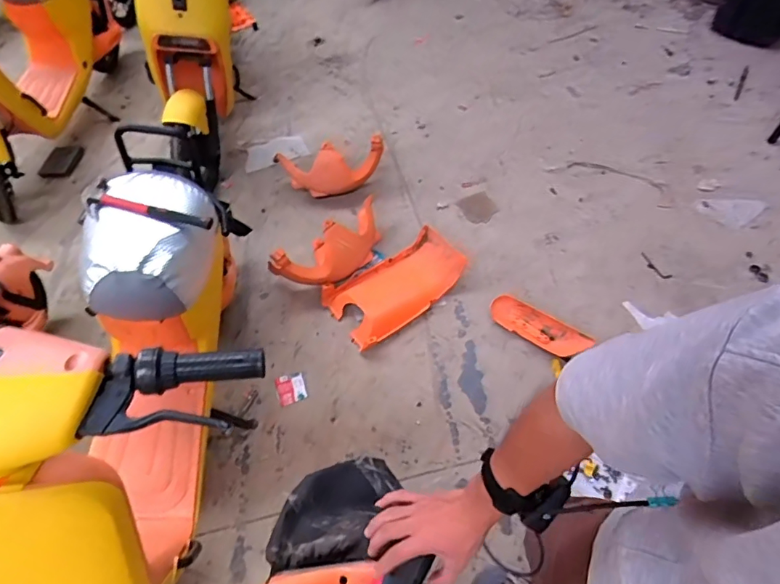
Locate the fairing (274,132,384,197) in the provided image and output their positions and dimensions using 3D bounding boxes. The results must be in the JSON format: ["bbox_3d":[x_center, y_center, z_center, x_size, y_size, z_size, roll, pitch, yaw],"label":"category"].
[{"bbox_3d":[-0.234,-0.505,1.868,0.438,0.190,0.128,-8,56,-1],"label":"fairing"}]

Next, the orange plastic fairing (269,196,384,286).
[{"bbox_3d":[-0.198,-0.172,1.632,0.438,0.179,0.178,-38,62,-19],"label":"orange plastic fairing"}]

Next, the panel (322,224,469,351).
[{"bbox_3d":[0.028,-0.033,1.606,0.463,0.130,0.256,-31,59,-18],"label":"panel"}]

